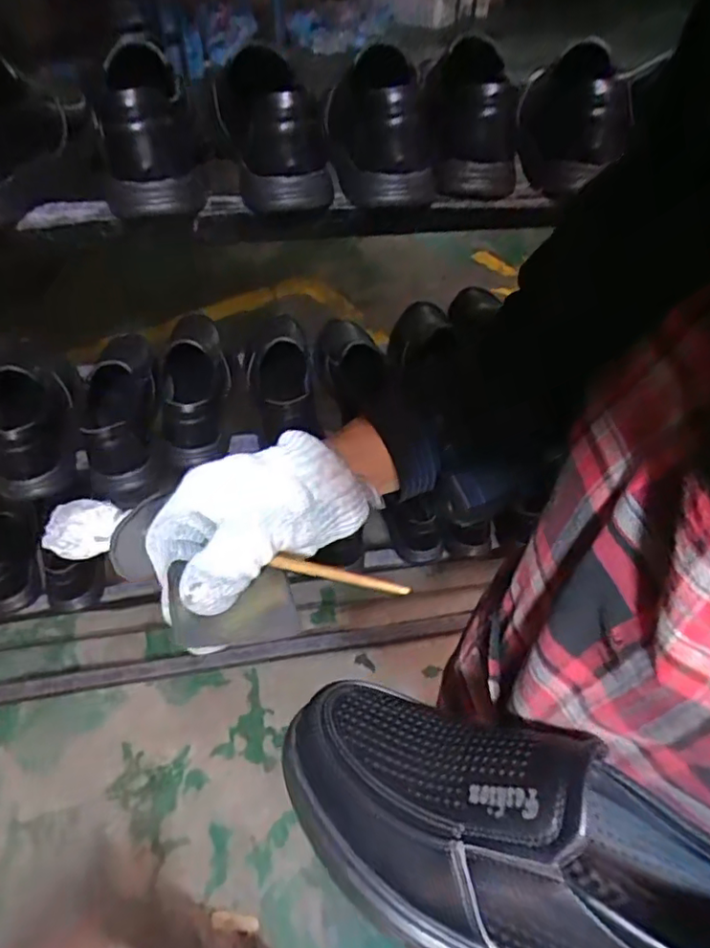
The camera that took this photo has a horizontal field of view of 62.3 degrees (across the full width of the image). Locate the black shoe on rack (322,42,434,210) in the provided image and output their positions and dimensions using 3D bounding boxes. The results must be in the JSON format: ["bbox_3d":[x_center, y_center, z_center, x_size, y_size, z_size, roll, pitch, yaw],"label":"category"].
[{"bbox_3d":[0.031,-0.360,0.573,0.094,0.080,0.258,4,48,2],"label":"black shoe on rack"}]

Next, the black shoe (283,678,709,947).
[{"bbox_3d":[0.071,0.169,0.269,0.239,0.076,0.100,18,49,27],"label":"black shoe"}]

